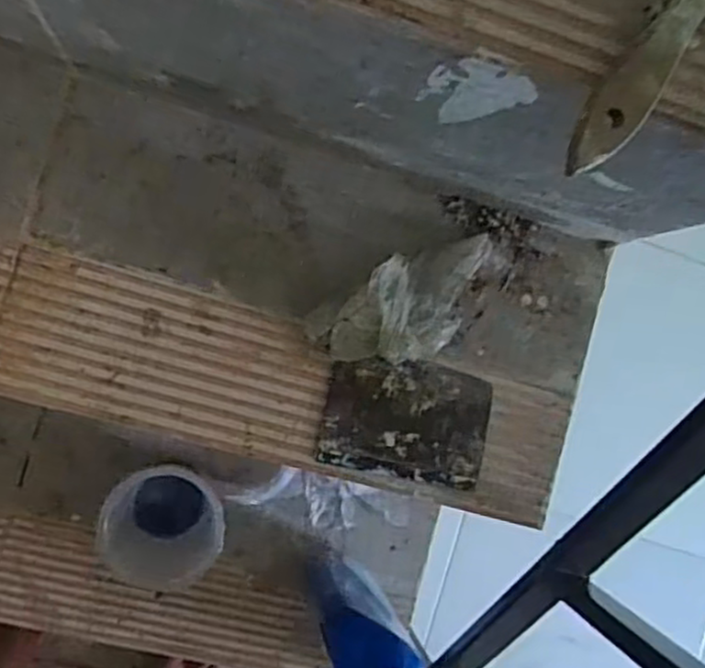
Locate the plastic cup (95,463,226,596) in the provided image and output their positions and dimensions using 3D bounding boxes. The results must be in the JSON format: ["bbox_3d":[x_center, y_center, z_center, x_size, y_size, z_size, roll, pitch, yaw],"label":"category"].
[{"bbox_3d":[-0.155,0.146,0.616,0.090,0.136,0.084,0,89,-10],"label":"plastic cup"}]

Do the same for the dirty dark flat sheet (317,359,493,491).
[{"bbox_3d":[0.039,0.061,0.512,0.119,0.004,0.080,12,87,-13],"label":"dirty dark flat sheet"}]

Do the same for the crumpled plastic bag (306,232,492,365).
[{"bbox_3d":[0.044,-0.022,0.501,0.140,0.031,0.068,-37,96,-8],"label":"crumpled plastic bag"}]

